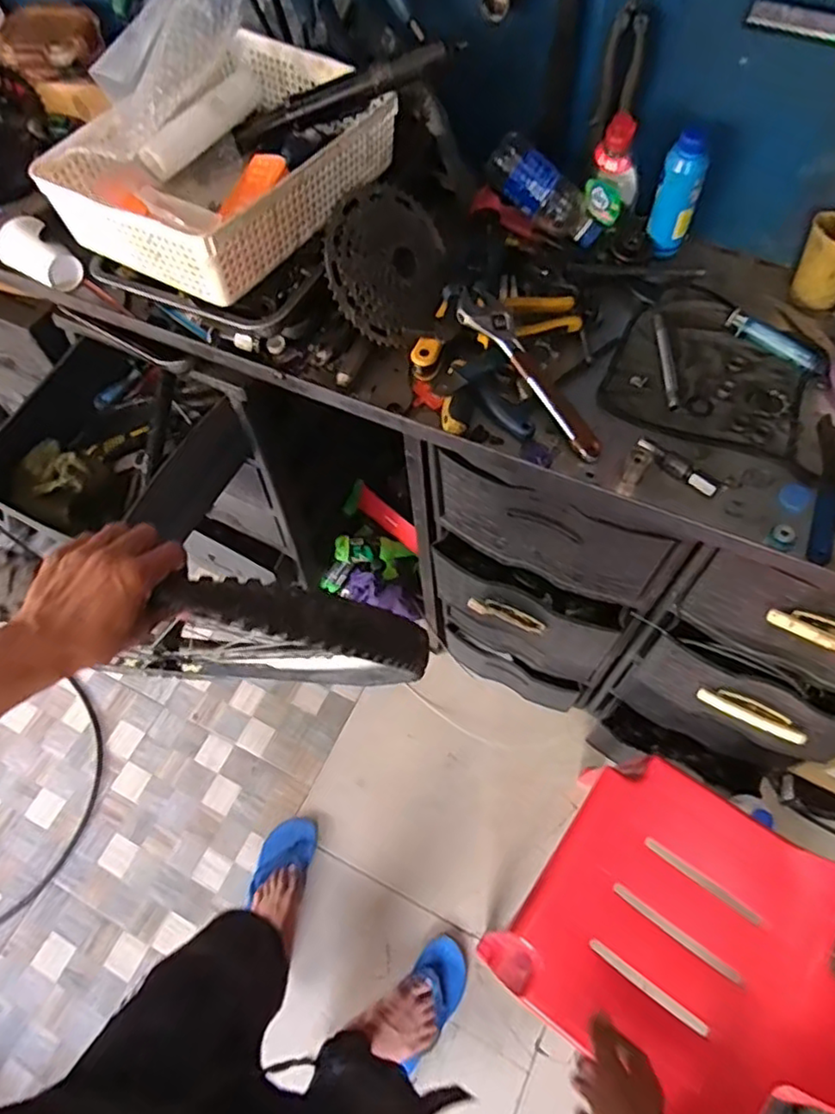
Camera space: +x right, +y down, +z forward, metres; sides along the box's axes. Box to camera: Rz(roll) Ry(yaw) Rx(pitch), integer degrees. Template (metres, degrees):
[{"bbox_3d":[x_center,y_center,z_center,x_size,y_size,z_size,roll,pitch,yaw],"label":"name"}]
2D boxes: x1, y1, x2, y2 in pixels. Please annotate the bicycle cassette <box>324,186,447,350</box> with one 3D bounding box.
[{"bbox_3d":[-0.033,-0.342,0.748,0.150,0.034,0.171,22,83,-30],"label":"bicycle cassette"}]

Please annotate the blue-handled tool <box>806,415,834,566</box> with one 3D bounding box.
[{"bbox_3d":[0.432,-0.079,0.678,0.042,0.013,0.191,23,67,14],"label":"blue-handled tool"}]

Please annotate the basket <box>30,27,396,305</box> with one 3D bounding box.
[{"bbox_3d":[-0.203,-0.435,0.705,0.238,0.088,0.328,31,69,17],"label":"basket"}]

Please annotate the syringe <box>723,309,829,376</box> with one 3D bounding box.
[{"bbox_3d":[0.418,-0.249,0.757,0.123,0.019,0.028,38,72,20],"label":"syringe"}]

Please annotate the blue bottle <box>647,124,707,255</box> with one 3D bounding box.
[{"bbox_3d":[0.311,-0.434,0.774,0.051,0.141,0.040,18,66,13],"label":"blue bottle"}]

